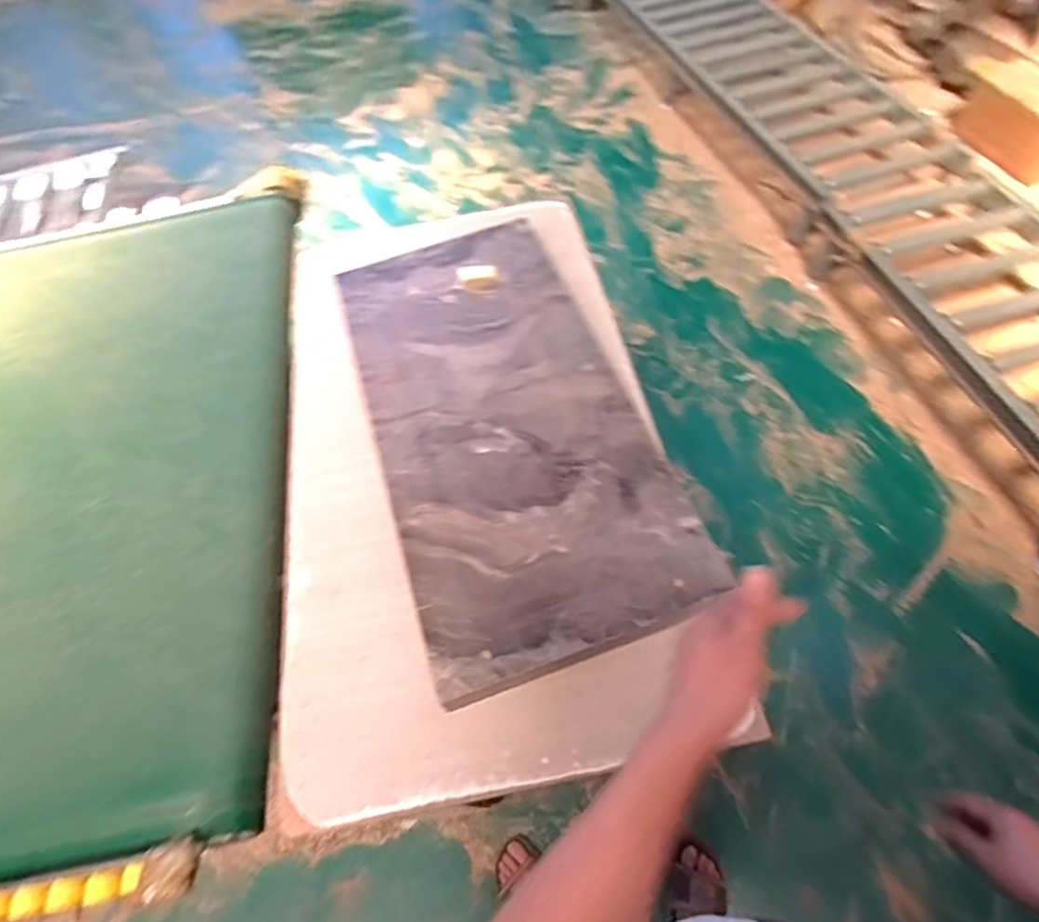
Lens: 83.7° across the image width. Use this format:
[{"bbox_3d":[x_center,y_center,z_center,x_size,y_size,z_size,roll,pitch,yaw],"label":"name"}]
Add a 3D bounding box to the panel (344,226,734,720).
[{"bbox_3d":[-0.033,-0.090,0.866,0.366,0.023,0.761,-18,58,-7],"label":"panel"}]

